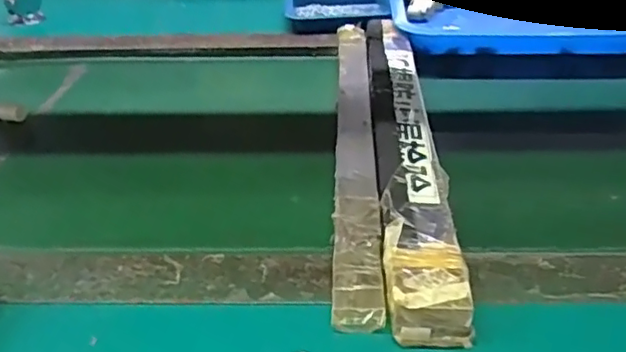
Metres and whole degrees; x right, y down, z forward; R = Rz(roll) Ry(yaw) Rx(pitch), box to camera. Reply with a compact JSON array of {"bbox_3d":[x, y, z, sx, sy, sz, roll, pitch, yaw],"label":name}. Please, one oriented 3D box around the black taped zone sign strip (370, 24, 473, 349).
[{"bbox_3d":[0.080,-0.042,0.555,0.052,0.033,0.482,0,34,2],"label":"black taped zone sign strip"}]

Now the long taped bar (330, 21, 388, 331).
[{"bbox_3d":[0.040,-0.050,0.580,0.034,0.019,0.504,-1,34,4],"label":"long taped bar"}]

